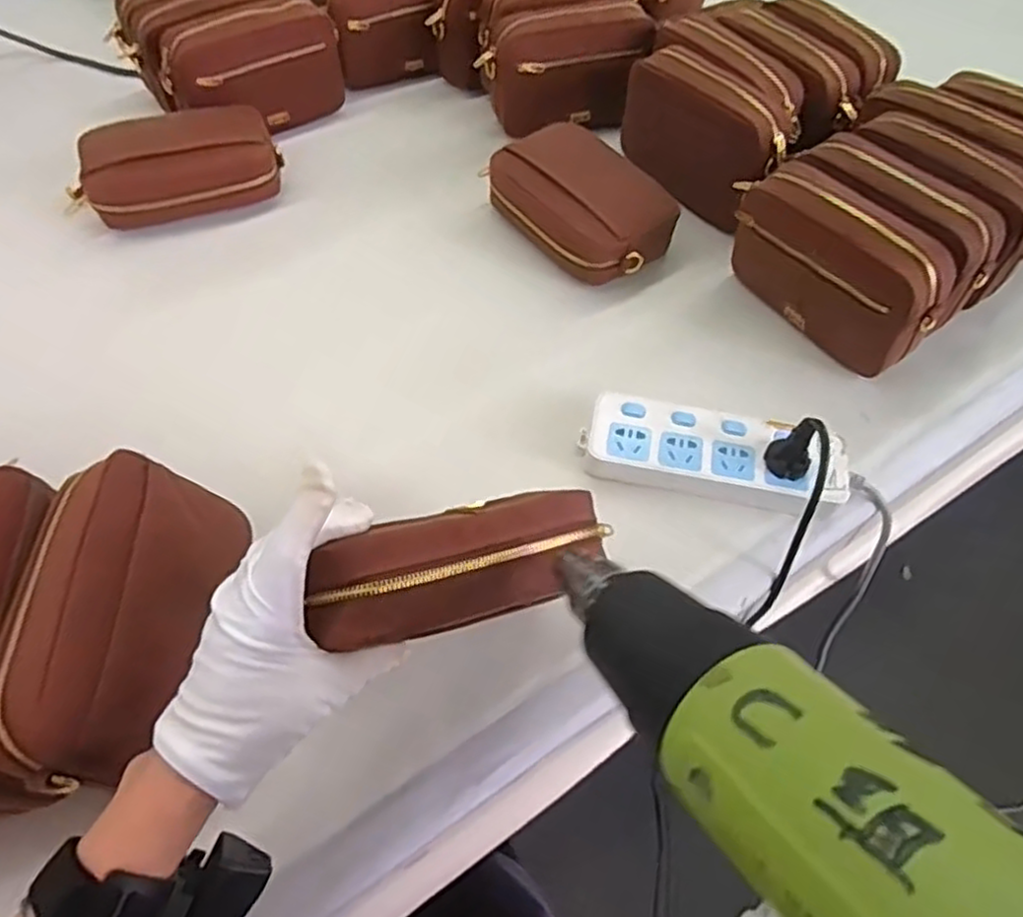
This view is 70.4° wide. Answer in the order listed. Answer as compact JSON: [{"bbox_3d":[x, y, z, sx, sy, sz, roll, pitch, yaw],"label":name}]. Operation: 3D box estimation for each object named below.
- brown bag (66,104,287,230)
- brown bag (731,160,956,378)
[{"bbox_3d":[-0.362,-0.320,0.783,0.212,0.065,0.107,-17,56,-13],"label":"brown bag"},{"bbox_3d":[0.286,-0.171,0.653,0.061,0.126,0.201,-27,59,-19],"label":"brown bag"}]

